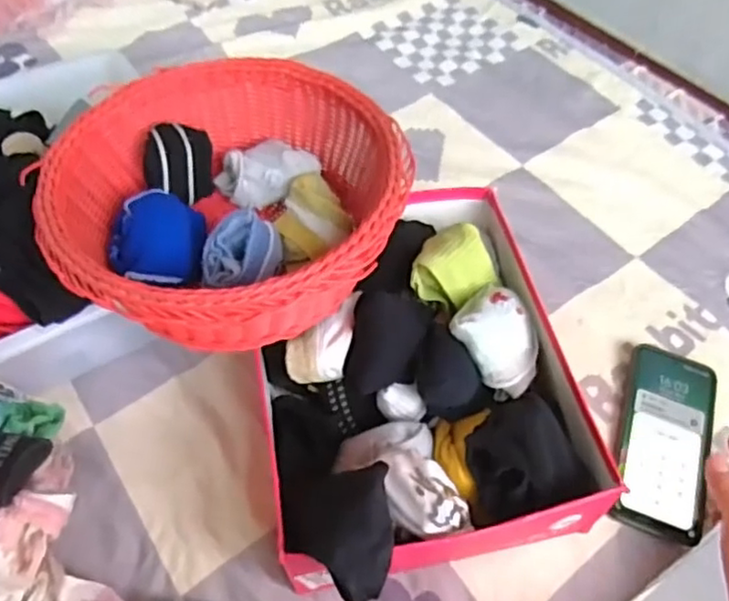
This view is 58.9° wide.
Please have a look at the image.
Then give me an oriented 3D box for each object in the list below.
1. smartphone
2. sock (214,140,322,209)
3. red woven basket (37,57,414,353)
[{"bbox_3d":[0.266,0.118,0.571,0.076,0.014,0.175,18,60,7],"label":"smartphone"},{"bbox_3d":[-0.089,-0.116,0.585,0.091,0.038,0.053,-12,55,-10],"label":"sock"},{"bbox_3d":[-0.109,-0.079,0.534,0.269,0.089,0.261,1,54,-1],"label":"red woven basket"}]

